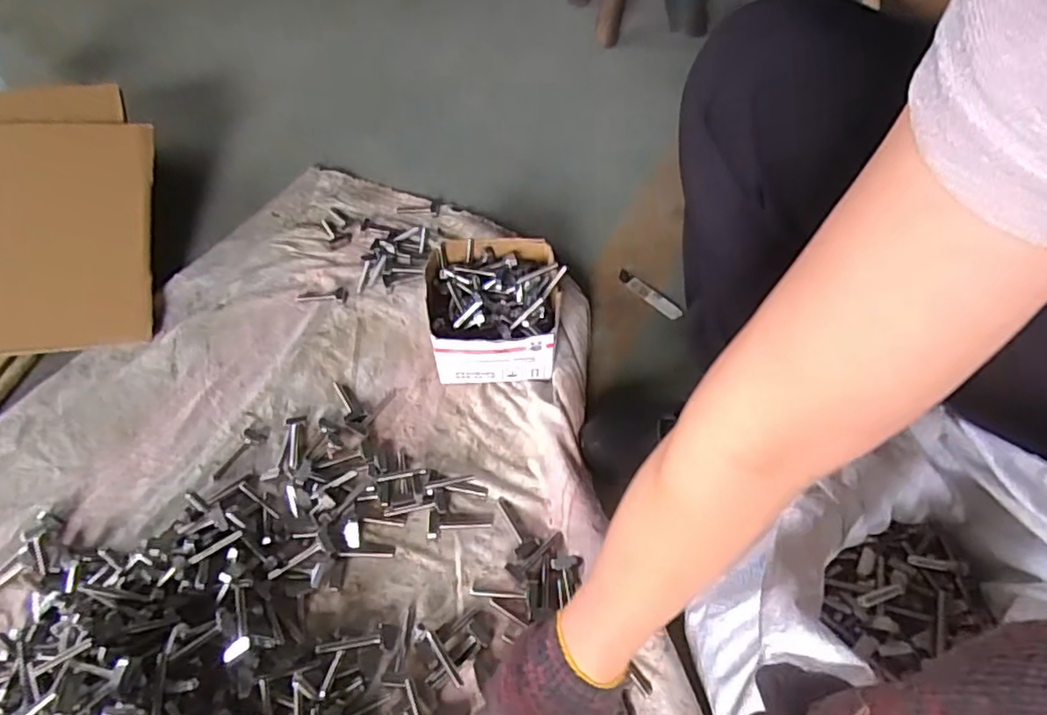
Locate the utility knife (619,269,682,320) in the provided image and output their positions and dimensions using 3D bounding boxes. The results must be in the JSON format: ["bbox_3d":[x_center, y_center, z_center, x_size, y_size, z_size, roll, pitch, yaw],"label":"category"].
[{"bbox_3d":[0.157,-0.079,0.762,0.020,0.007,0.101,-32,58,-21],"label":"utility knife"}]

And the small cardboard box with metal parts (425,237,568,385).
[{"bbox_3d":[-0.033,-0.056,0.695,0.152,0.077,0.160,-2,52,0],"label":"small cardboard box with metal parts"}]

